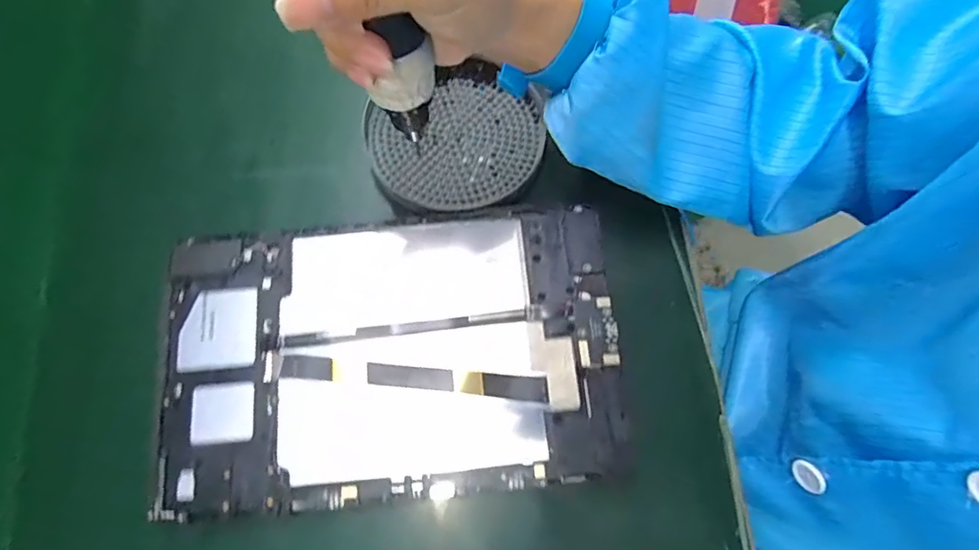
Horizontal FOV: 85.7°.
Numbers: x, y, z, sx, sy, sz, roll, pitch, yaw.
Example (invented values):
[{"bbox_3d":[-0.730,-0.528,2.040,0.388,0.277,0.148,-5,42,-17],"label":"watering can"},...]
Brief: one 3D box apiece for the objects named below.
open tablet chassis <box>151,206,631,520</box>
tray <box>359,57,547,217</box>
[{"bbox_3d":[-0.052,0.042,0.285,0.237,0.008,0.146,-4,73,-2],"label":"open tablet chassis"},{"bbox_3d":[-0.017,-0.088,0.338,0.115,0.014,0.101,-35,75,-8],"label":"tray"}]

